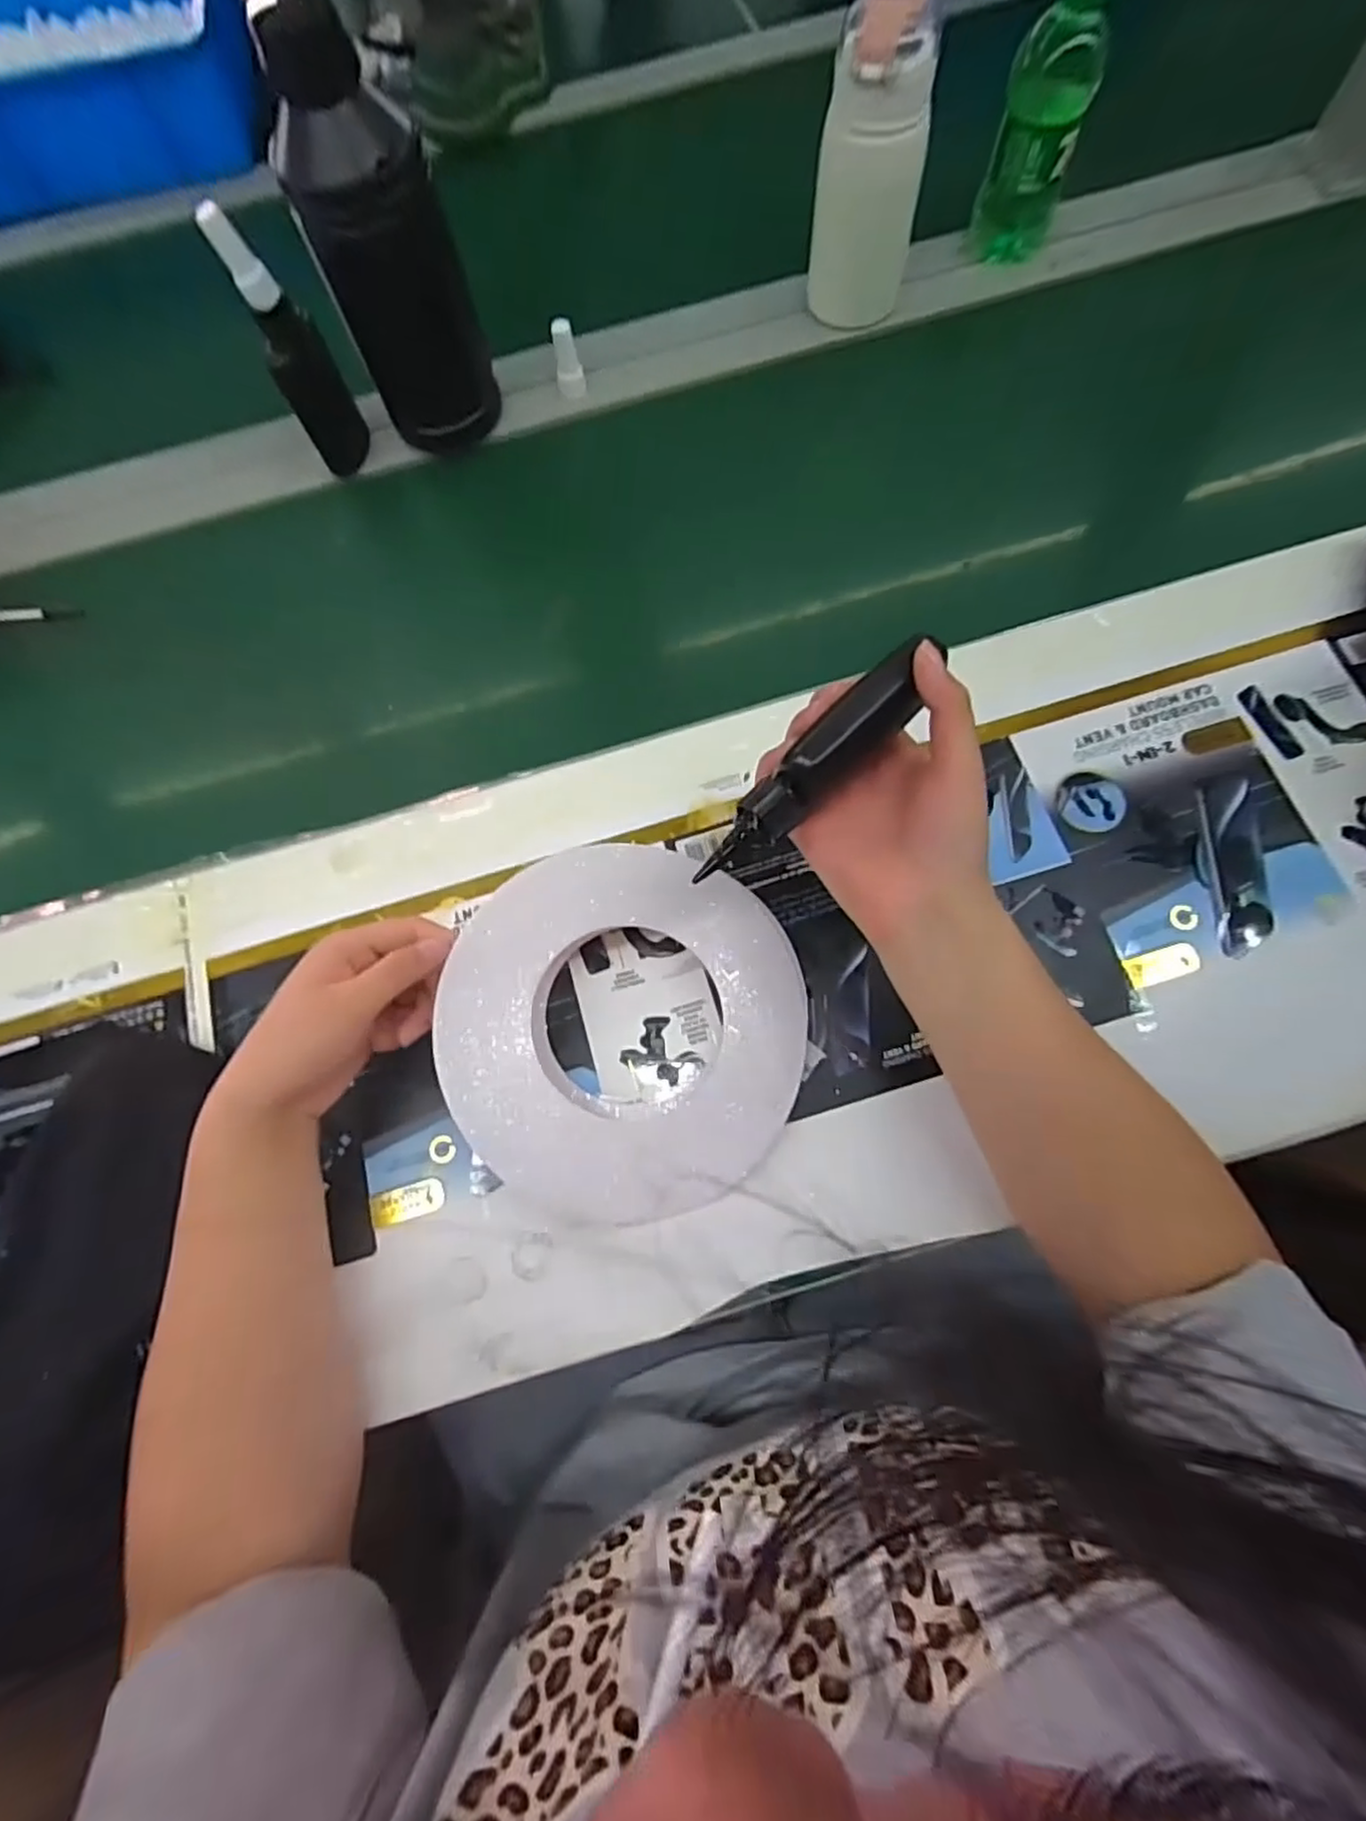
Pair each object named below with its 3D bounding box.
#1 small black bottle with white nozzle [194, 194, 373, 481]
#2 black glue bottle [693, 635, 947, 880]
[{"bbox_3d":[-0.266,-0.385,0.490,0.042,0.145,0.036,-25,73,-4],"label":"small black bottle with white nozzle"},{"bbox_3d":[0.058,-0.062,0.312,0.132,0.026,0.026,-45,75,5],"label":"black glue bottle"}]

